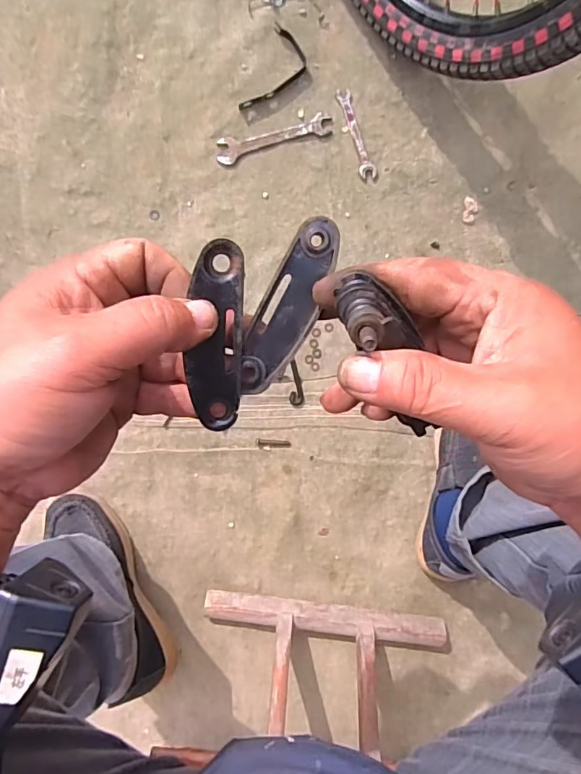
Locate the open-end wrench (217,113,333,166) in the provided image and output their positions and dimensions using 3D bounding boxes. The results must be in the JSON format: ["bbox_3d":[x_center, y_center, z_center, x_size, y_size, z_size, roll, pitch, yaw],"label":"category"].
[{"bbox_3d":[-0.021,-0.320,0.665,0.151,0.004,0.032,-15,96,-3],"label":"open-end wrench"}]

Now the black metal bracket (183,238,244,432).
[{"bbox_3d":[-0.033,-0.021,0.233,0.023,0.006,0.085,3,109,-5],"label":"black metal bracket"}]

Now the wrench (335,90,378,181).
[{"bbox_3d":[0.087,-0.327,0.670,0.024,0.006,0.116,-18,96,-3],"label":"wrench"}]

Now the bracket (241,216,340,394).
[{"bbox_3d":[-0.001,-0.036,0.238,0.025,0.006,0.084,24,101,-6],"label":"bracket"}]

